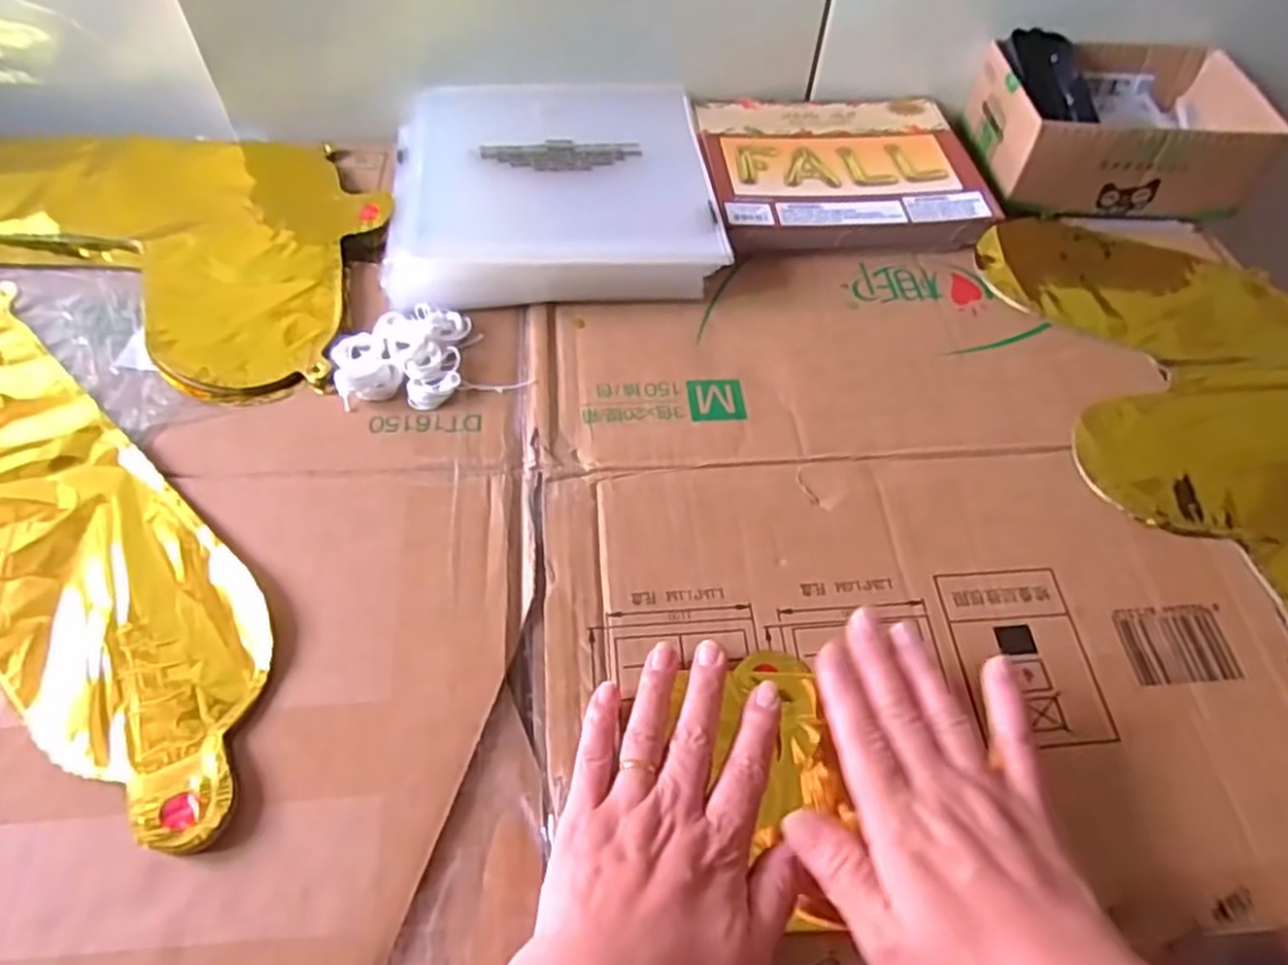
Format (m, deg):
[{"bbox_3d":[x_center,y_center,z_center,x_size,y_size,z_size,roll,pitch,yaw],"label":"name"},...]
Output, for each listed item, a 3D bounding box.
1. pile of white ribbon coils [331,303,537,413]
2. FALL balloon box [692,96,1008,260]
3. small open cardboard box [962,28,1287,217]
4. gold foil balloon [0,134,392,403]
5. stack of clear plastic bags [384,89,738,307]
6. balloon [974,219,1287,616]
[{"bbox_3d":[-0.137,-0.079,0.472,0.098,0.014,0.079,-19,58,-14],"label":"pile of white ribbon coils"},{"bbox_3d":[0.147,-0.244,0.600,0.202,0.025,0.174,-7,56,-7],"label":"FALL balloon box"},{"bbox_3d":[0.361,-0.274,0.596,0.189,0.070,0.135,1,55,-2],"label":"small open cardboard box"},{"bbox_3d":[-0.376,-0.189,0.537,0.413,0.014,0.229,15,56,8],"label":"gold foil balloon"},{"bbox_3d":[-0.067,-0.223,0.564,0.221,0.033,0.240,-5,56,-6],"label":"stack of clear plastic bags"},{"bbox_3d":[0.352,-0.020,0.452,0.194,0.014,0.429,-2,56,-4],"label":"balloon"}]

